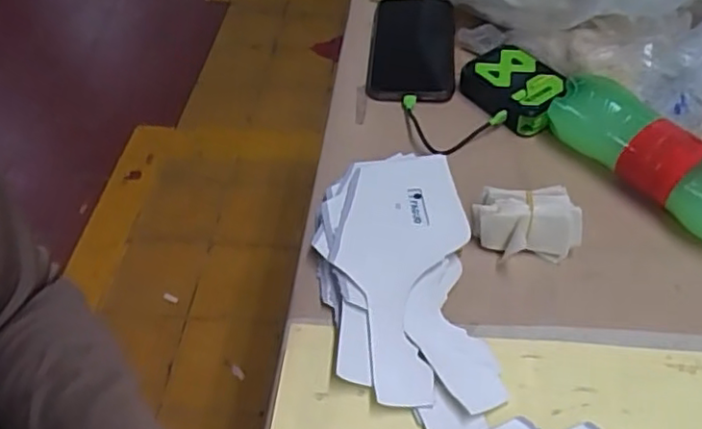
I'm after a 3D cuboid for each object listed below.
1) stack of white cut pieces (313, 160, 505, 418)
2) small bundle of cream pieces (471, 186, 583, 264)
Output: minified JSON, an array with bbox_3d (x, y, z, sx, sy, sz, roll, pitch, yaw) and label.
[{"bbox_3d":[0.031,0.038,0.449,0.105,0.028,0.201,-5,47,-2],"label":"stack of white cut pieces"},{"bbox_3d":[0.127,0.008,0.467,0.076,0.040,0.046,7,48,9],"label":"small bundle of cream pieces"}]

